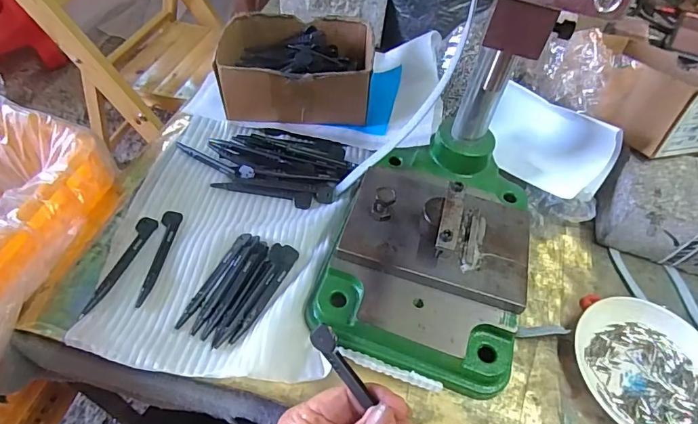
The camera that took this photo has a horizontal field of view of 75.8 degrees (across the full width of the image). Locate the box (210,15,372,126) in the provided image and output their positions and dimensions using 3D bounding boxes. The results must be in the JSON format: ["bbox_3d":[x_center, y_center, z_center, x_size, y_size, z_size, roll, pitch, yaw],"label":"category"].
[{"bbox_3d":[-0.058,-0.166,0.512,0.155,0.063,0.128,4,51,-5],"label":"box"}]

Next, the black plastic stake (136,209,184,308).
[{"bbox_3d":[-0.163,0.037,0.384,0.016,0.004,0.096,5,51,-4],"label":"black plastic stake"}]

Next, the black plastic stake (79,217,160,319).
[{"bbox_3d":[-0.190,0.042,0.374,0.015,0.004,0.101,13,51,3],"label":"black plastic stake"}]

